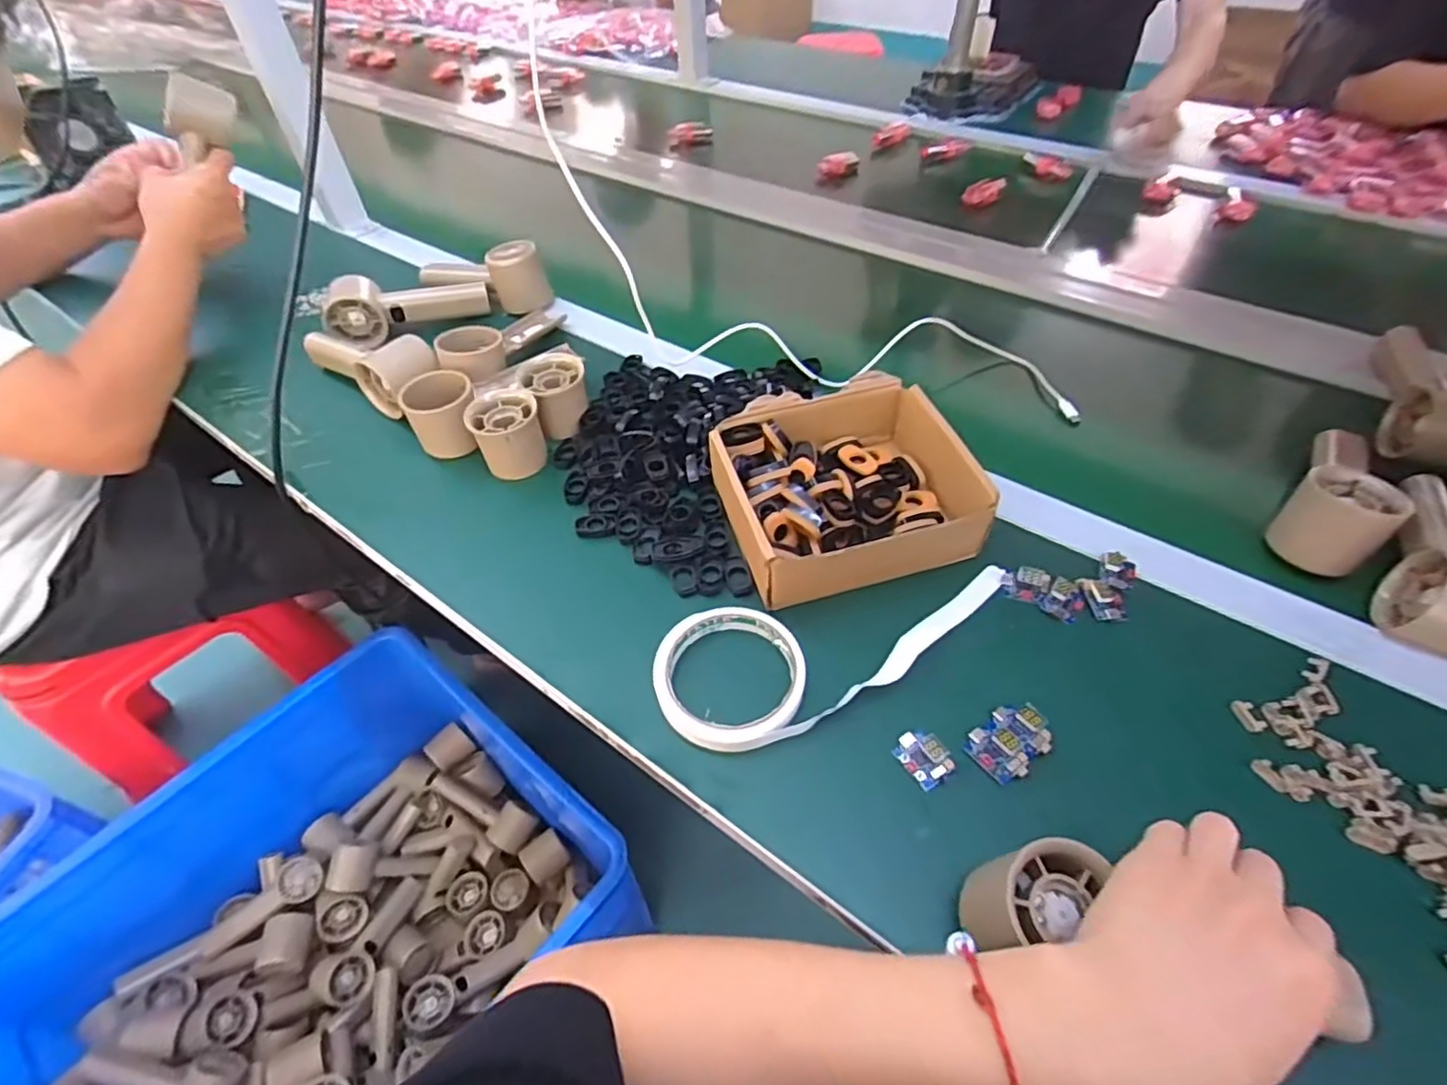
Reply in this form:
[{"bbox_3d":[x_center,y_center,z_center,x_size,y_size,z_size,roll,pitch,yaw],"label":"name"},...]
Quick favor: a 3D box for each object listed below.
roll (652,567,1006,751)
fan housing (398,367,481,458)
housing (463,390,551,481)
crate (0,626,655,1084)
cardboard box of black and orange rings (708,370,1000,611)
[{"bbox_3d":[0.080,0.072,0.427,0.245,0.017,0.092,-9,49,-6],"label":"roll"},{"bbox_3d":[-0.236,-0.109,0.564,0.058,0.047,0.052,-23,52,-17],"label":"fan housing"},{"bbox_3d":[-0.177,-0.089,0.549,0.054,0.051,0.054,-1,49,1],"label":"housing"},{"bbox_3d":[-0.475,0.481,0.795,0.492,0.286,0.573,35,59,28],"label":"crate"},{"bbox_3d":[0.096,-0.041,0.491,0.191,0.055,0.166,-14,50,-10],"label":"cardboard box of black and orange rings"}]

